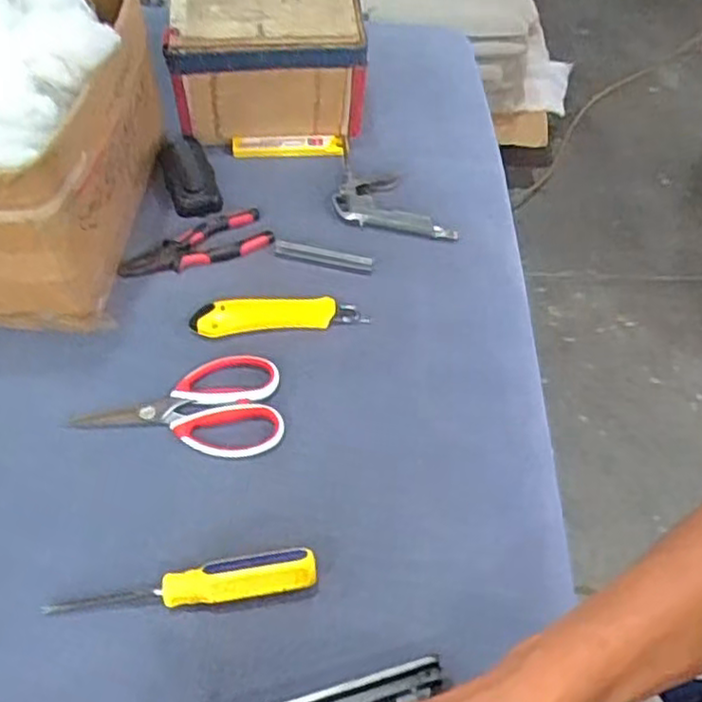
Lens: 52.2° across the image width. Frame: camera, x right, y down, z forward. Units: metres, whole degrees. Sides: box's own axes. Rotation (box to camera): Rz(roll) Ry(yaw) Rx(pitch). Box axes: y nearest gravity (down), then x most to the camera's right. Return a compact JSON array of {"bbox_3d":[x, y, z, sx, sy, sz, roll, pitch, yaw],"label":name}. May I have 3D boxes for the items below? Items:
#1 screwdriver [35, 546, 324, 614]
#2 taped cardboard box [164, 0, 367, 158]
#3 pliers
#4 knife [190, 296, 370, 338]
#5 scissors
[{"bbox_3d":[-0.126,0.174,0.538,0.197,0.027,0.029,-4,55,-8],"label":"screwdriver"},{"bbox_3d":[-0.098,-0.361,0.856,0.214,0.135,0.207,-2,54,-7],"label":"taped cardboard box"},{"bbox_3d":[-0.165,-0.115,0.760,0.157,0.022,0.060,-13,56,-14],"label":"pliers"},{"bbox_3d":[-0.071,-0.037,0.701,0.164,0.015,0.039,-6,55,-10],"label":"knife"},{"bbox_3d":[-0.151,0.050,0.632,0.175,0.010,0.099,-4,55,-9],"label":"scissors"}]

